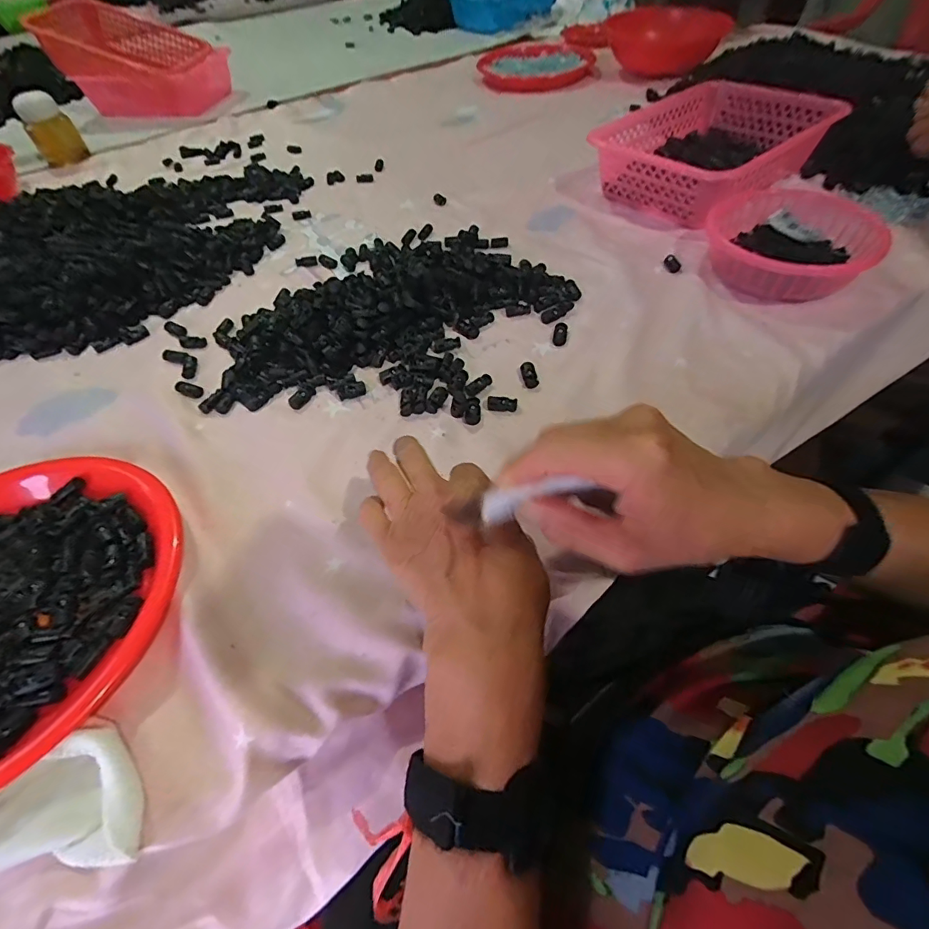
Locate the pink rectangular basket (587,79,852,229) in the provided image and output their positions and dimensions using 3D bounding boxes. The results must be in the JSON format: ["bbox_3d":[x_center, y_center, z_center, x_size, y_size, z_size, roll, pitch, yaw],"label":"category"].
[{"bbox_3d":[0.340,-0.441,0.658,0.297,0.084,0.222,-34,58,-20],"label":"pink rectangular basket"}]

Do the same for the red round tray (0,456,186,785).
[{"bbox_3d":[-0.340,0.100,0.326,0.245,0.029,0.252,-2,53,3],"label":"red round tray"}]

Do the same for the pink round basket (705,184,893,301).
[{"bbox_3d":[0.359,-0.245,0.527,0.168,0.053,0.178,-2,53,3],"label":"pink round basket"}]

